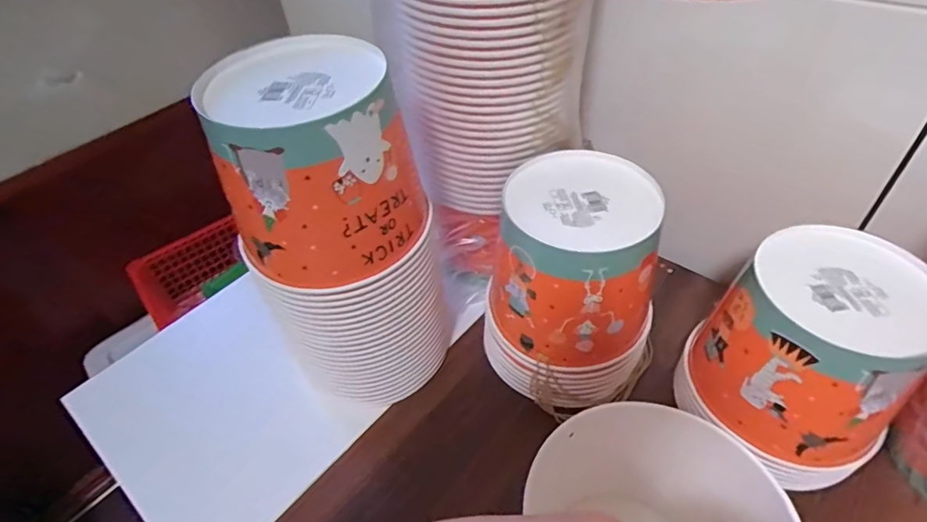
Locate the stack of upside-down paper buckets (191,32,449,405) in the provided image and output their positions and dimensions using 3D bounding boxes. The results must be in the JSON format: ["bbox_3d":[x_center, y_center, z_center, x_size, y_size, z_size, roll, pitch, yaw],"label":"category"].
[{"bbox_3d":[-0.107,-0.016,0.447,0.141,0.299,0.132,-27,50,-19],"label":"stack of upside-down paper buckets"}]

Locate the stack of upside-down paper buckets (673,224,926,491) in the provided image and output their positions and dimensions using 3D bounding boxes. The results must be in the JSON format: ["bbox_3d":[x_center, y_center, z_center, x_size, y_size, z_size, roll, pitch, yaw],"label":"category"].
[{"bbox_3d":[0.286,0.083,0.431,0.147,0.169,0.145,-25,49,-18],"label":"stack of upside-down paper buckets"}]

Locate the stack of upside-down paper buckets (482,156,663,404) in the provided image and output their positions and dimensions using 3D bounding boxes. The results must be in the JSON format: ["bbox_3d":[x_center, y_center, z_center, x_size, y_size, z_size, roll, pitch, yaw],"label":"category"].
[{"bbox_3d":[0.093,0.028,0.470,0.156,0.182,0.126,13,49,18],"label":"stack of upside-down paper buckets"}]

